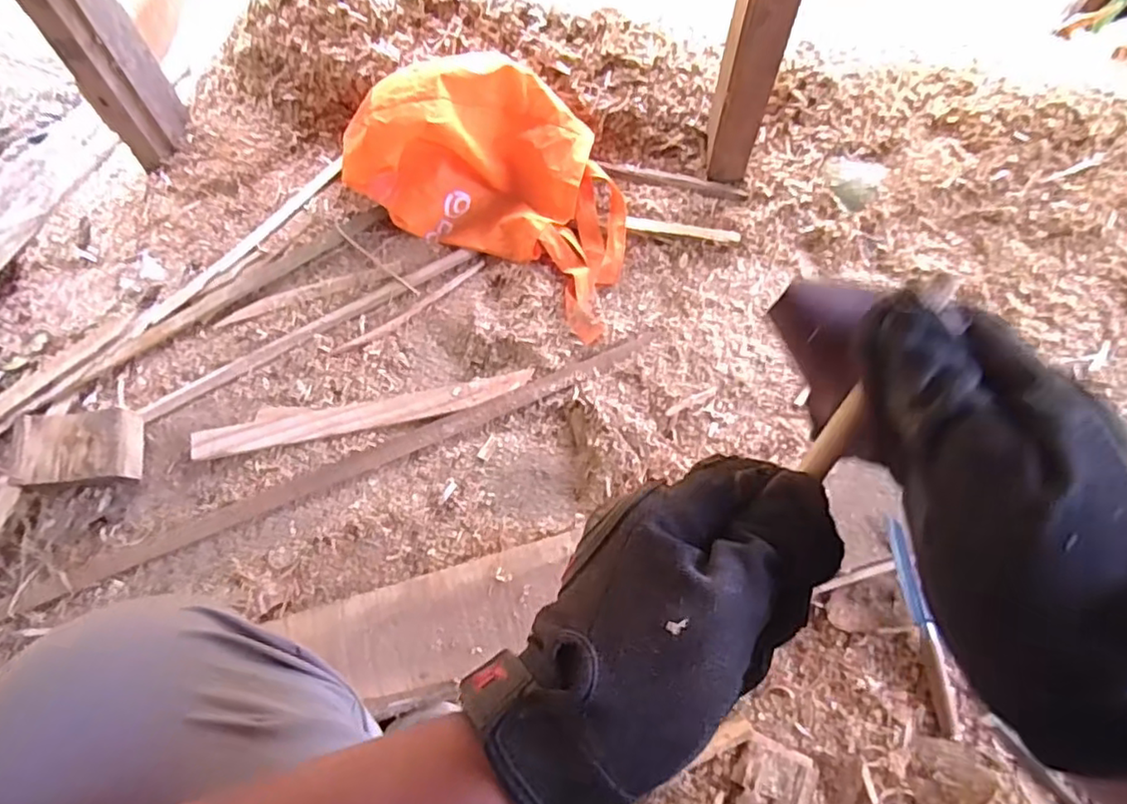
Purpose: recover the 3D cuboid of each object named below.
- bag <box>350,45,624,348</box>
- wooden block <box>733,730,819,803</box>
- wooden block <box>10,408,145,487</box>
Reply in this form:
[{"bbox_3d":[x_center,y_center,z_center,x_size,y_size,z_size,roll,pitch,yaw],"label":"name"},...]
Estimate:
[{"bbox_3d":[-0.071,-0.308,0.851,0.386,0.173,0.229,30,73,15],"label":"bag"},{"bbox_3d":[0.204,0.354,0.613,0.072,0.013,0.048,22,70,12],"label":"wooden block"},{"bbox_3d":[-0.579,0.059,0.765,0.138,0.051,0.085,-8,67,0],"label":"wooden block"}]

